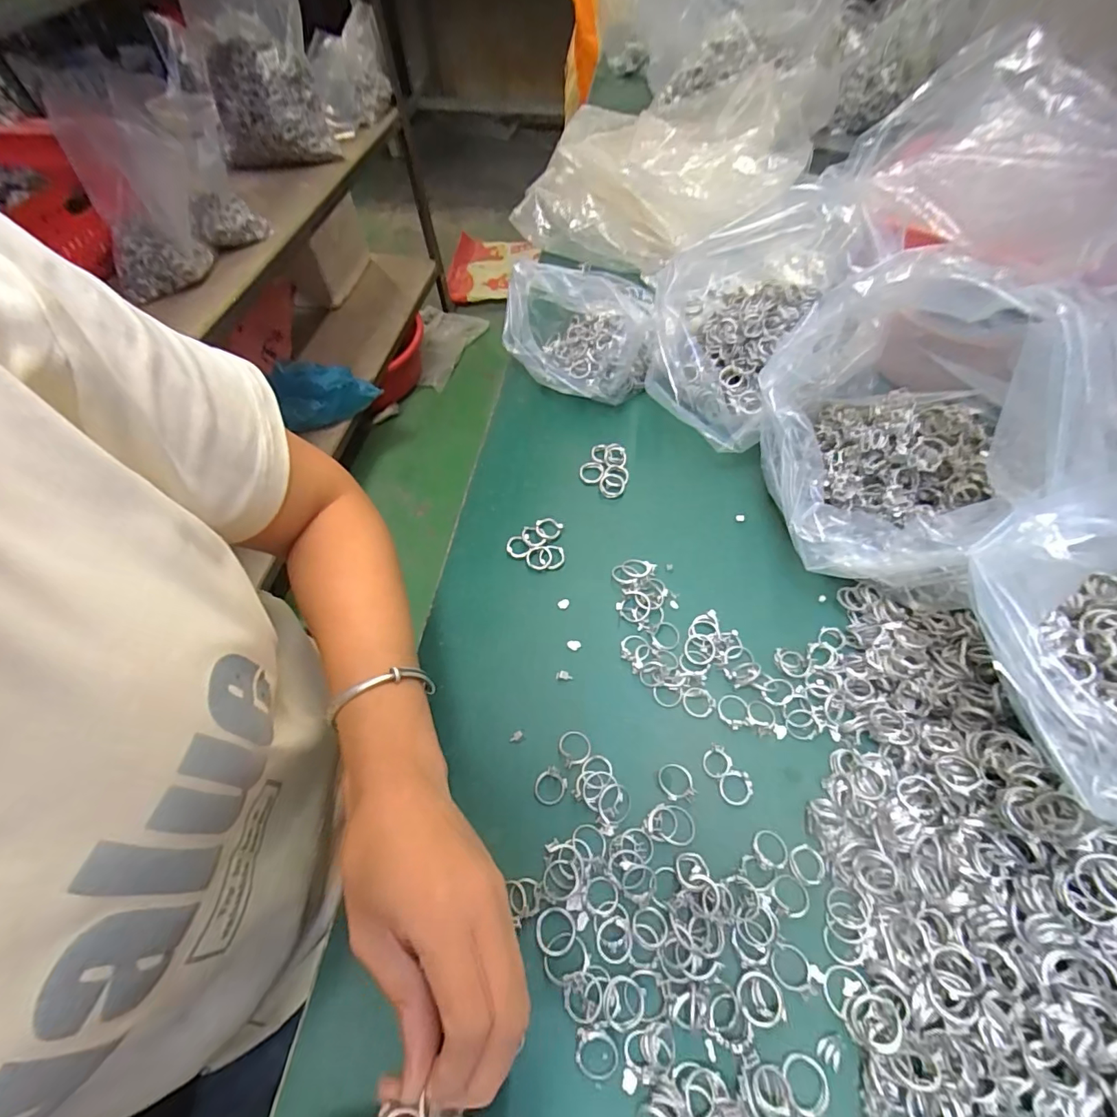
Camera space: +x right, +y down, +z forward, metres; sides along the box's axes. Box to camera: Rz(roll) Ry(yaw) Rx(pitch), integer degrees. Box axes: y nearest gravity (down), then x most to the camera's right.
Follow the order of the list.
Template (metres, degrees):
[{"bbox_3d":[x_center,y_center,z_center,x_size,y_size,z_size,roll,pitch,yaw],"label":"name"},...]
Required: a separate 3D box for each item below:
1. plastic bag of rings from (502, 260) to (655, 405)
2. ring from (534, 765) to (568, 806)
[{"bbox_3d":[0.012,-0.210,0.490,0.144,0.090,0.104,16,60,10],"label":"plastic bag of rings"},{"bbox_3d":[-0.005,0.144,0.315,0.019,0.004,0.021,36,65,20],"label":"ring"}]

